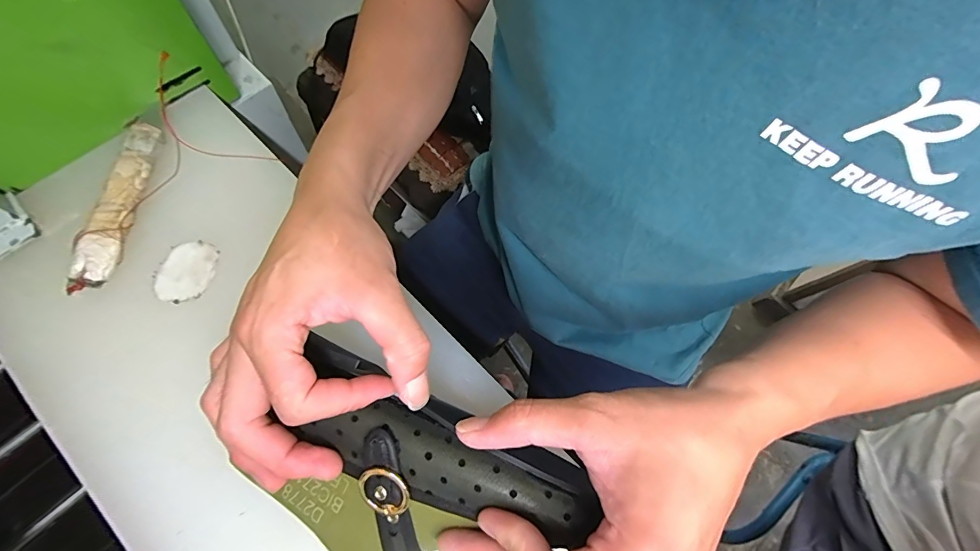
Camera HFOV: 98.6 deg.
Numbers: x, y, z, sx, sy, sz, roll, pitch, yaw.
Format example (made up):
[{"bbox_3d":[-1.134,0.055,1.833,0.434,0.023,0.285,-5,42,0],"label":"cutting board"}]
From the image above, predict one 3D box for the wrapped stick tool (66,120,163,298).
[{"bbox_3d":[-0.296,-0.058,0.334,0.030,0.014,0.145,5,69,-5],"label":"wrapped stick tool"}]

